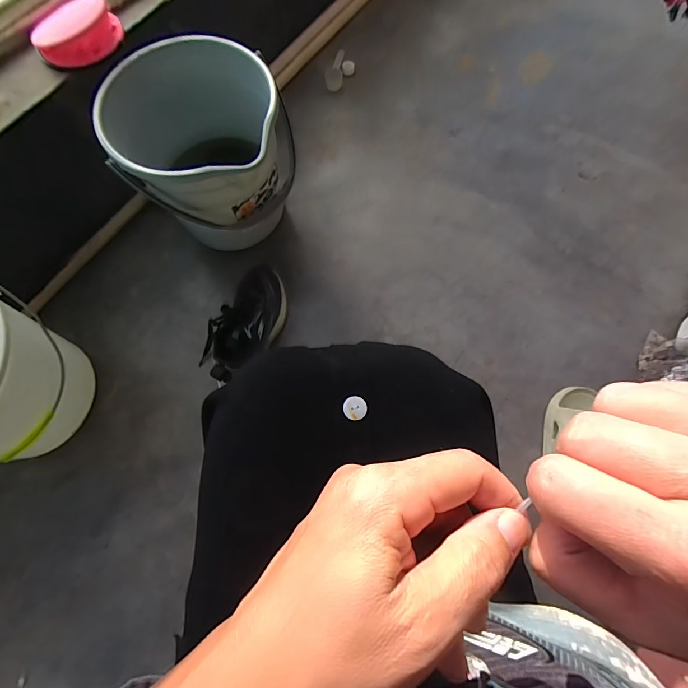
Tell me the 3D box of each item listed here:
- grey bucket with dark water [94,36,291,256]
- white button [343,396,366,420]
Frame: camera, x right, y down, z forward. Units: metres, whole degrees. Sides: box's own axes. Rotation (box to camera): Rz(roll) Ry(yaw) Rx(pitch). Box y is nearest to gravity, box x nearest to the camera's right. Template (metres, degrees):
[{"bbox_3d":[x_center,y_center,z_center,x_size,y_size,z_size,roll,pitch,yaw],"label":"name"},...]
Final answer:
[{"bbox_3d":[-0.252,-0.354,0.746,0.292,0.268,0.267,0,72,0],"label":"grey bucket with dark water"},{"bbox_3d":[0.009,0.055,0.324,0.020,0.005,0.020,0,72,0],"label":"white button"}]

